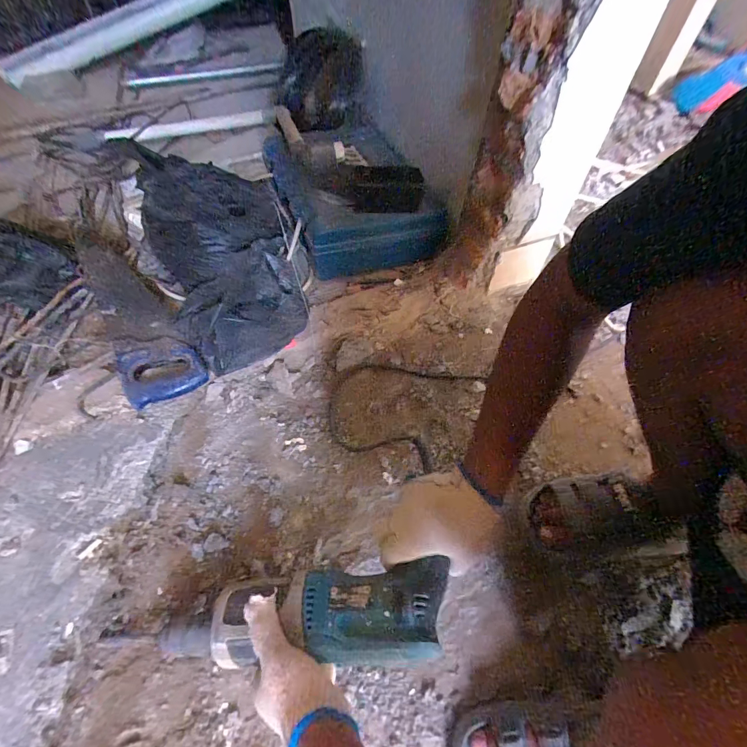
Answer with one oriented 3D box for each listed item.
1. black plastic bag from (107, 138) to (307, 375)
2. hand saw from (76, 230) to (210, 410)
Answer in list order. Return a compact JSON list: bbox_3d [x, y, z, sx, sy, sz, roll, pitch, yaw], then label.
[{"bbox_3d":[-0.265,-0.205,0.686,0.244,0.214,0.312,-21,59,-14],"label":"black plastic bag"},{"bbox_3d":[-0.468,-0.137,0.749,0.123,0.047,0.489,-28,61,-18],"label":"hand saw"}]

